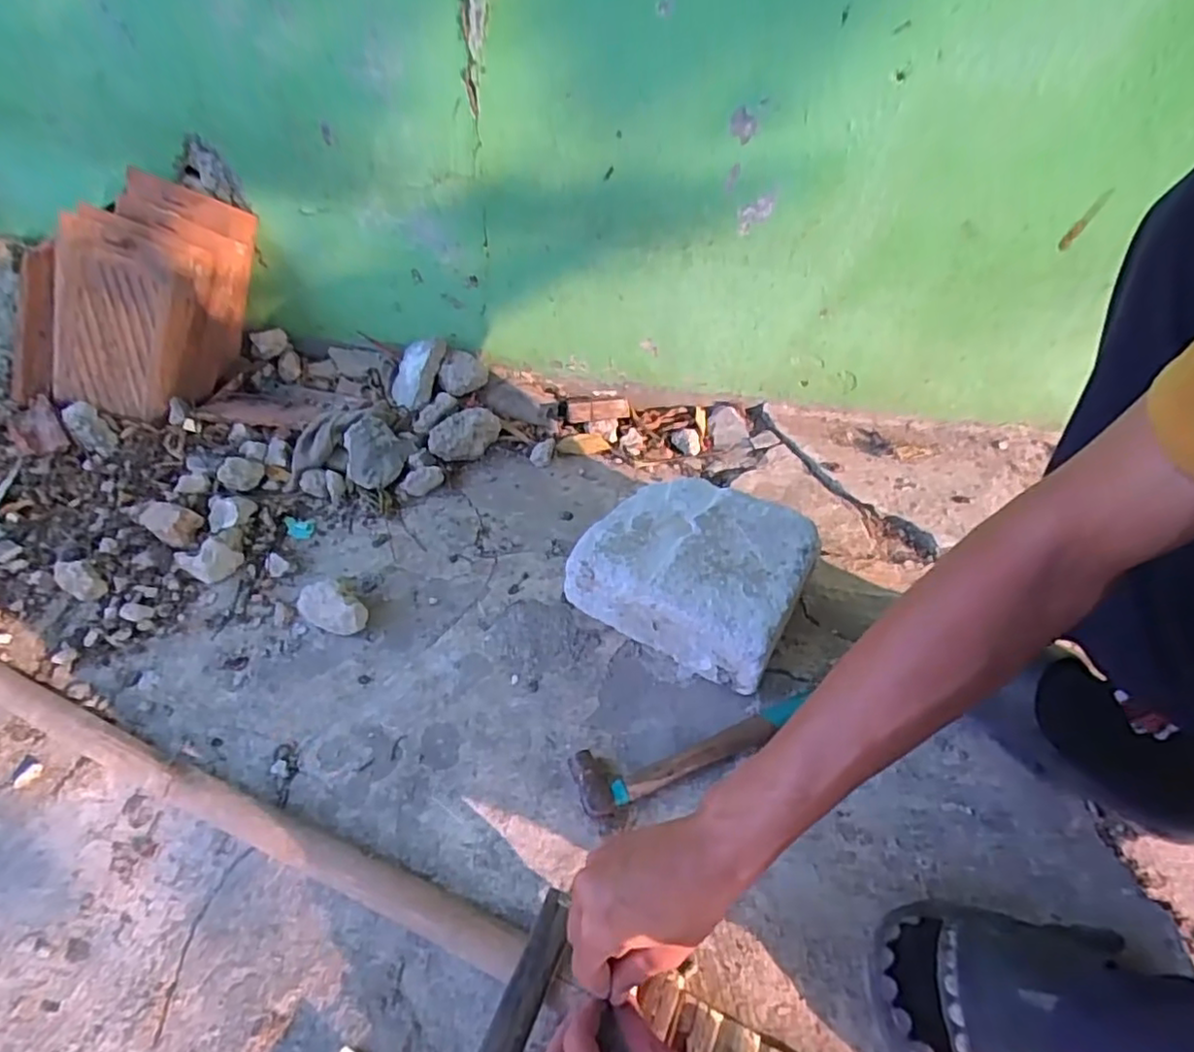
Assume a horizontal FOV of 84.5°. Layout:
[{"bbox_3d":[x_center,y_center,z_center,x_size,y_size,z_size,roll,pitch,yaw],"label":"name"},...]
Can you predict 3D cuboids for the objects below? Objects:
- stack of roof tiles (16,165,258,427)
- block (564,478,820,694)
[{"bbox_3d":[-0.658,-0.303,0.933,0.255,0.372,0.130,22,13,-2],"label":"stack of roof tiles"},{"bbox_3d":[0.109,0.049,0.712,0.216,0.102,0.179,25,52,24],"label":"block"}]

